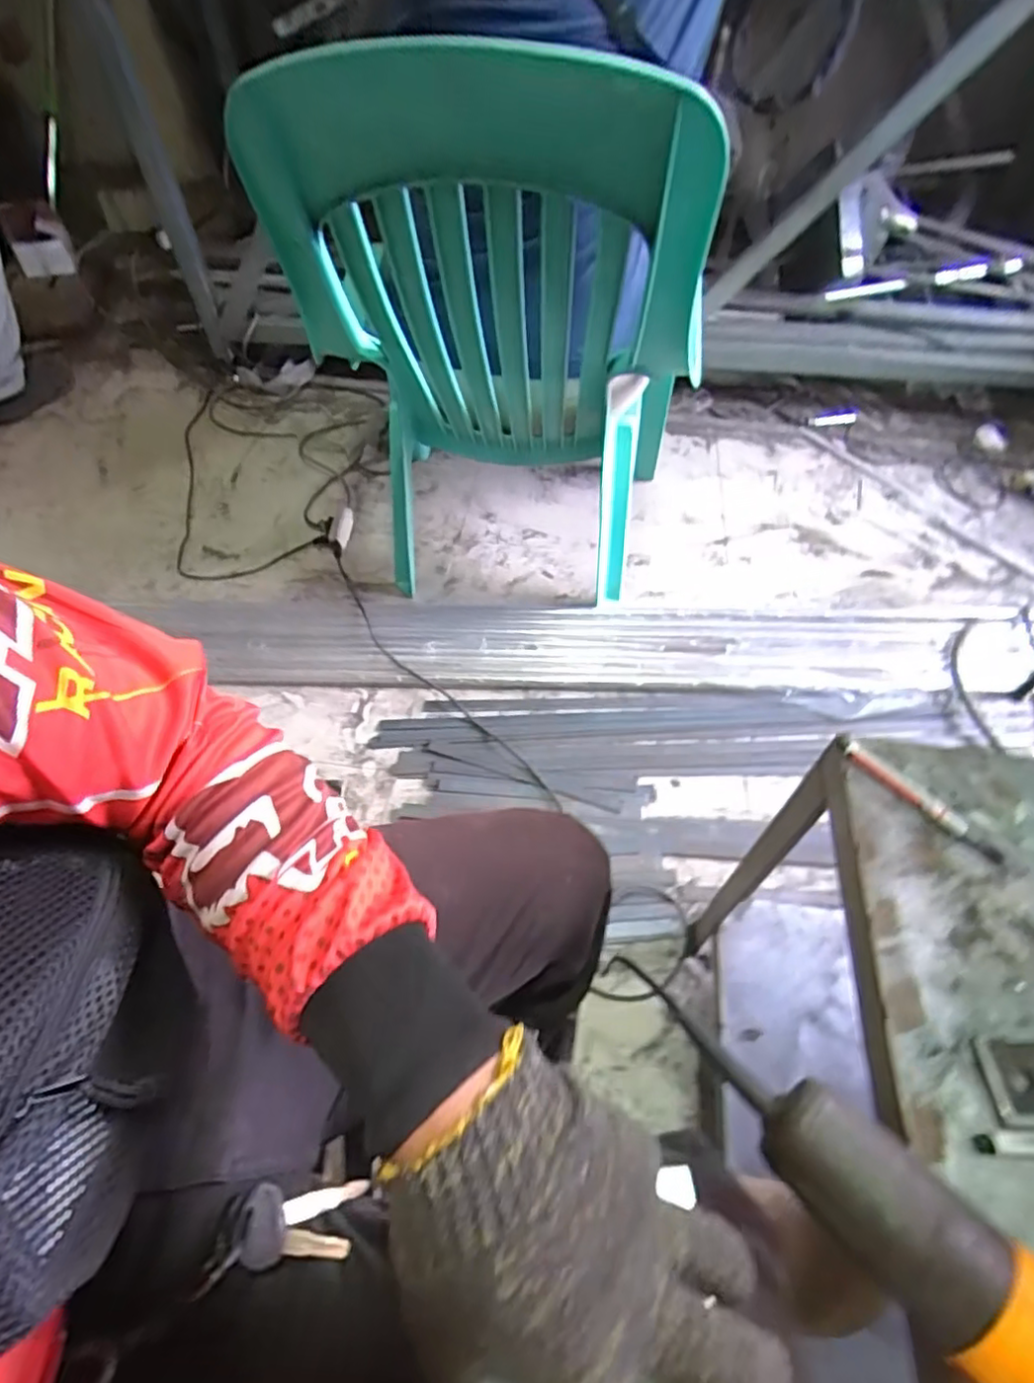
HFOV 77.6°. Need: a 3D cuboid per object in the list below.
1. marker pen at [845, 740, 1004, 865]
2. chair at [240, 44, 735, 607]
[{"bbox_3d":[0.304,0.081,0.484,0.014,0.011,0.125,-39,63,-23],"label":"marker pen"},{"bbox_3d":[-0.009,-0.528,1.046,0.532,0.846,0.676,8,55,6],"label":"chair"}]

